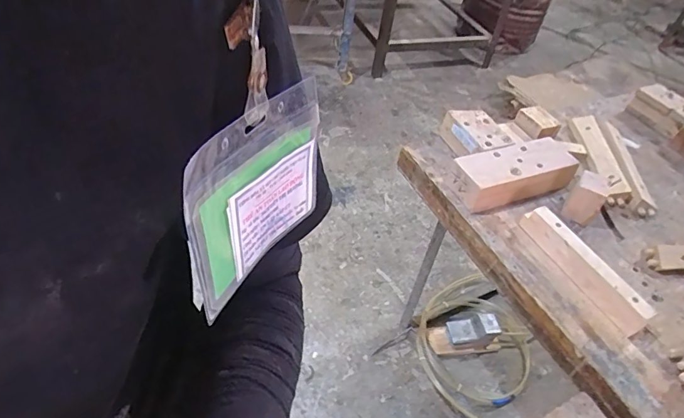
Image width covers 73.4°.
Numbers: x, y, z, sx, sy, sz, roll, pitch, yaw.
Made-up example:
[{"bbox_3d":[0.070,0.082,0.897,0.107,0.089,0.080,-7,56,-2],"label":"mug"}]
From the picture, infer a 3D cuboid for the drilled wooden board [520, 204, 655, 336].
[{"bbox_3d":[0.366,0.085,0.704,0.030,0.051,0.226,-14,49,-22],"label":"drilled wooden board"}]

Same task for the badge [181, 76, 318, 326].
[{"bbox_3d":[-0.038,-0.009,0.217,0.009,0.080,0.101,24,46,15],"label":"badge"}]

